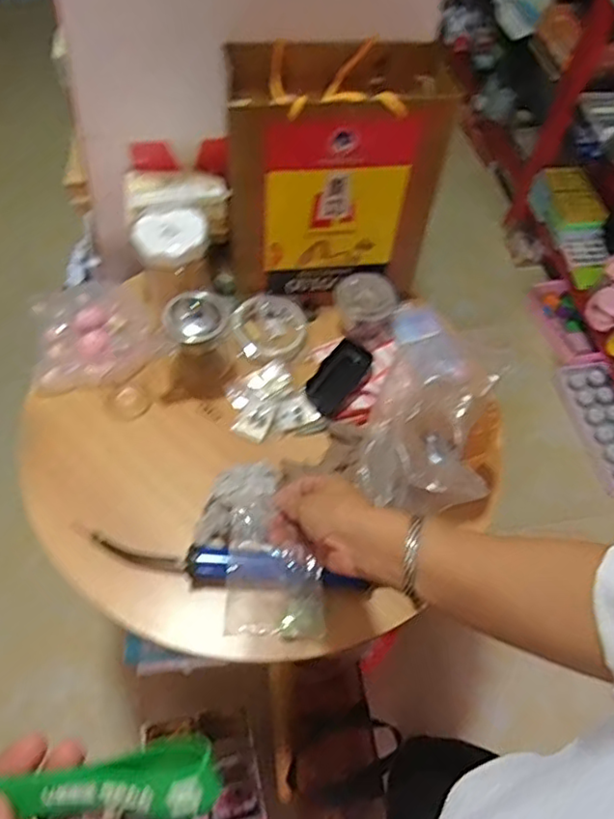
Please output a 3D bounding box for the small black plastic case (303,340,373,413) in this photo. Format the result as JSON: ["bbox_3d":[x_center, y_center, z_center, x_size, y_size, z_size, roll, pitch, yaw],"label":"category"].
[{"bbox_3d":[0.041,-0.043,0.812,0.052,0.010,0.101,41,82,-2],"label":"small black plastic case"}]

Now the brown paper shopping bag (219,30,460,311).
[{"bbox_3d":[0.028,-0.290,0.782,0.245,0.255,0.146,-2,58,-5],"label":"brown paper shopping bag"}]

